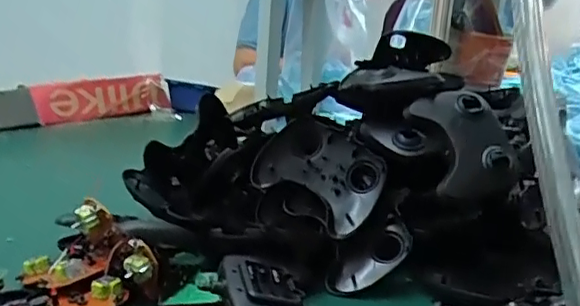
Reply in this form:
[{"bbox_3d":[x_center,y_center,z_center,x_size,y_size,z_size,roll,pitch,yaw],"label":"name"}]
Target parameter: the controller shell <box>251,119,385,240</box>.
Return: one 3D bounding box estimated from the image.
[{"bbox_3d":[0.030,0.021,0.575,0.120,0.085,0.021,30,-11,19],"label":"controller shell"}]

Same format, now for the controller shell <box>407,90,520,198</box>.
[{"bbox_3d":[0.172,-0.010,0.593,0.085,0.118,0.028,-11,-18,-3],"label":"controller shell"}]

